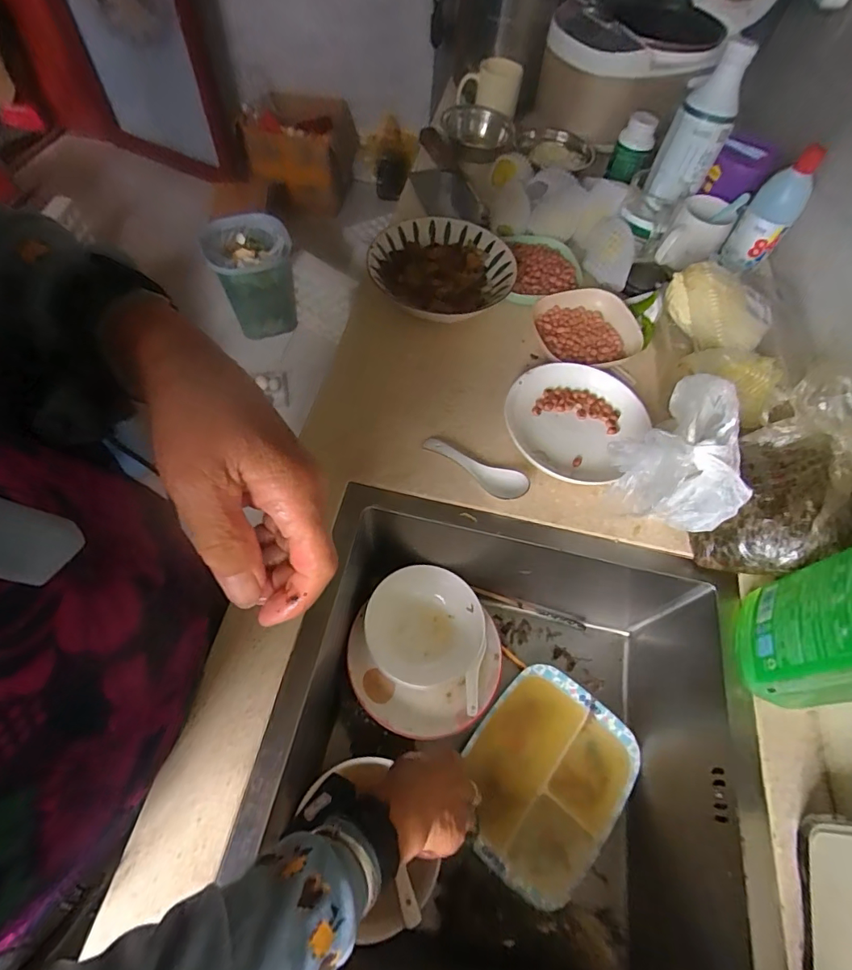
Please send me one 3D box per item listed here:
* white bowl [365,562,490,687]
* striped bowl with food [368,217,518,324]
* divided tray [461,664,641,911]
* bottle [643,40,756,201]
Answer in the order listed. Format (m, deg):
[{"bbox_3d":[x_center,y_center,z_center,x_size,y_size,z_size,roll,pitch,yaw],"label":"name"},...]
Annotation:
[{"bbox_3d":[-0.001,0.188,0.628,0.148,0.063,0.145,2,61,-3],"label":"white bowl"},{"bbox_3d":[0.023,-0.304,0.693,0.201,0.047,0.196,2,61,-3],"label":"striped bowl with food"},{"bbox_3d":[0.141,0.354,0.588,0.176,0.030,0.222,39,66,16],"label":"divided tray"},{"bbox_3d":[0.399,-0.520,0.700,0.081,0.187,0.070,28,63,11],"label":"bottle"}]

